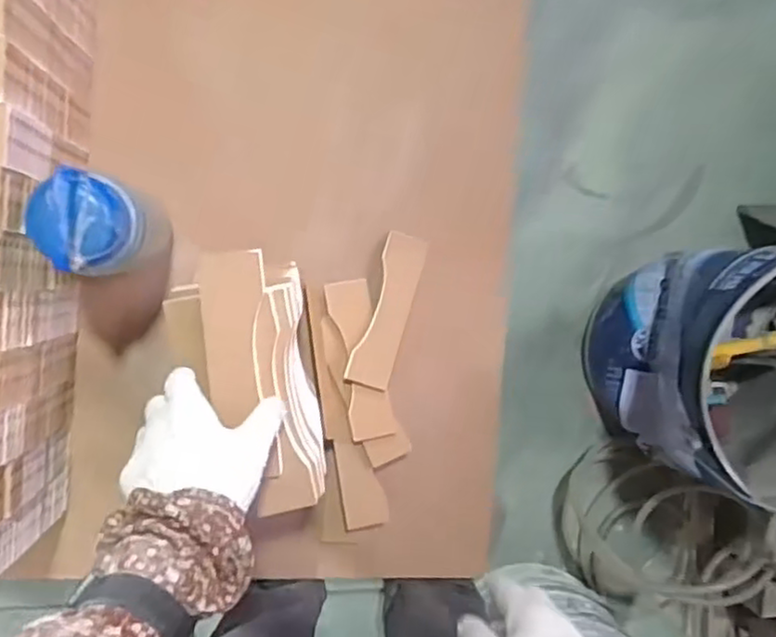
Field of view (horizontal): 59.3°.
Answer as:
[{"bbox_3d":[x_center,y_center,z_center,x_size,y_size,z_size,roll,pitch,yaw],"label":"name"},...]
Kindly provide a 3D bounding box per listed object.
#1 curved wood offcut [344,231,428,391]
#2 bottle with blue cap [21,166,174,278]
[{"bbox_3d":[0.001,-0.010,0.837,0.052,0.009,0.191,18,81,-6],"label":"curved wood offcut"},{"bbox_3d":[-0.271,-0.088,0.671,0.076,0.282,0.076,-1,94,-8],"label":"bottle with blue cap"}]

